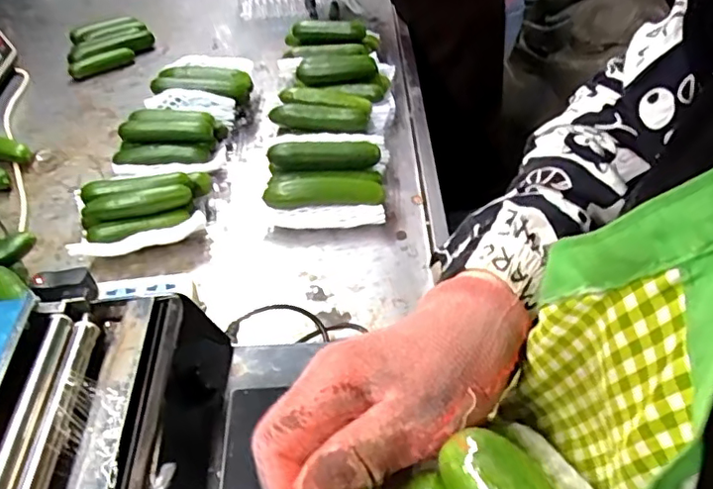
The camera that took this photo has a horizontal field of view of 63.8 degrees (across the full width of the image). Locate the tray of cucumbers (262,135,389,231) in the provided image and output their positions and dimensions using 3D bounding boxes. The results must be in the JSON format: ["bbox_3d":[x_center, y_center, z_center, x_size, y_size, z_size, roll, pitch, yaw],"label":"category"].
[{"bbox_3d":[-0.036,-0.079,0.711,0.145,0.081,0.116,-4,42,1],"label":"tray of cucumbers"}]

